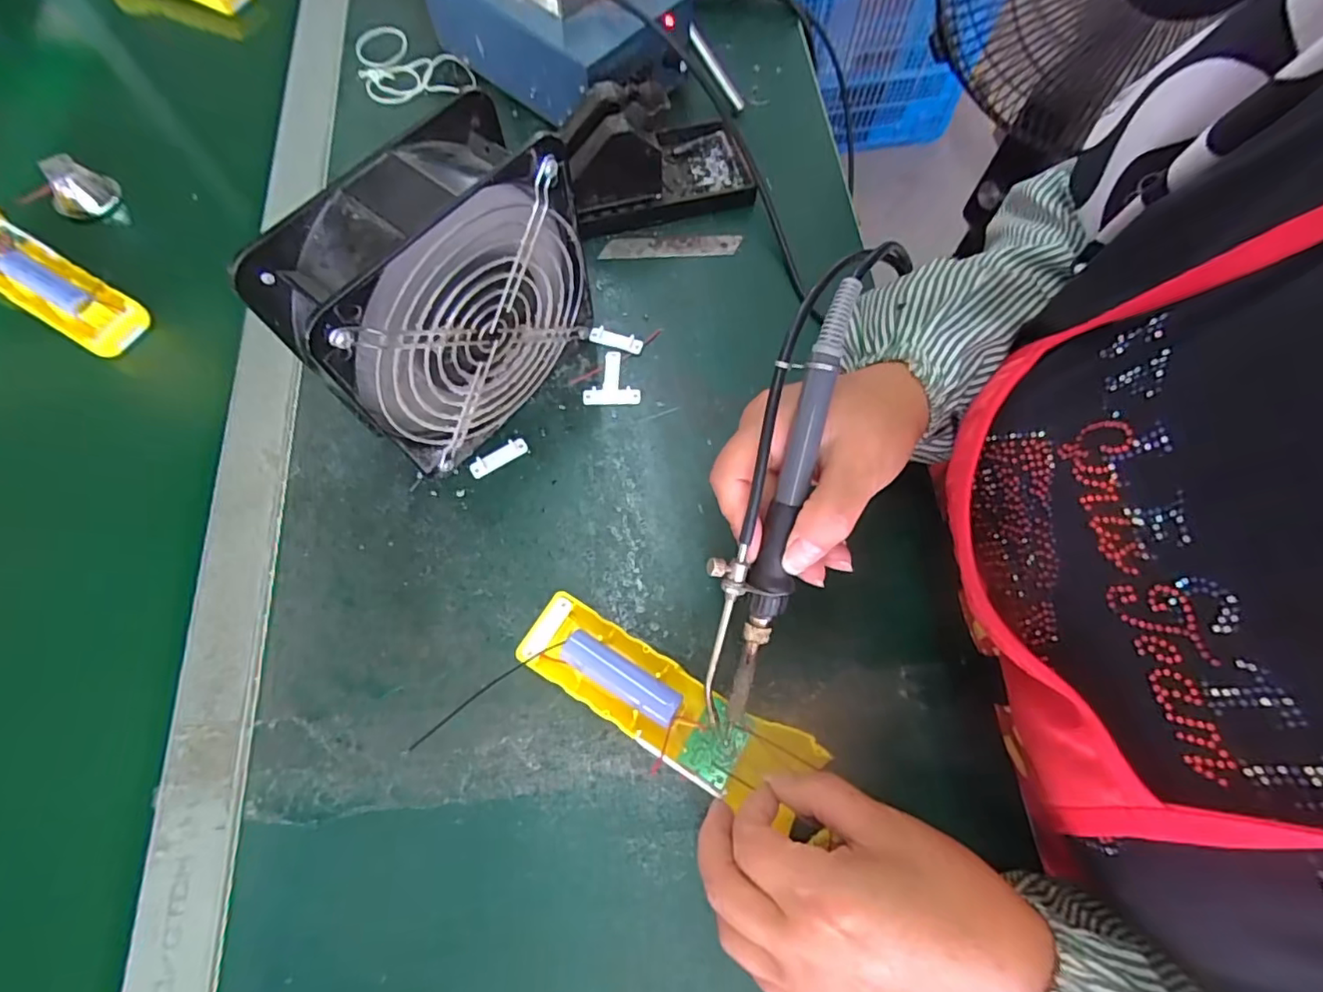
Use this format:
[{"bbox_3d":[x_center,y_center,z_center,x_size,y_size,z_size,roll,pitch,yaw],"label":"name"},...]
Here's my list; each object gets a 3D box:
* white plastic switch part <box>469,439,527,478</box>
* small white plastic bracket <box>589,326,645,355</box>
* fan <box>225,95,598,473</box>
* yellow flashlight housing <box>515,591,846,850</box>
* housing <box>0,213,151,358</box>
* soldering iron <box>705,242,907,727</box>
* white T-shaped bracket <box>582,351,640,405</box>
[{"bbox_3d":[-0.101,-0.024,0.363,0.037,0.006,0.011,-32,72,-12],"label":"white plastic switch part"},{"bbox_3d":[-0.030,-0.107,0.397,0.037,0.005,0.012,16,69,6],"label":"small white plastic bracket"},{"bbox_3d":[-0.111,-0.098,0.315,0.060,0.151,0.147,36,72,13],"label":"fan"},{"bbox_3d":[-0.001,0.102,0.294,0.156,0.021,0.044,27,70,15],"label":"yellow flashlight housing"},{"bbox_3d":[-0.428,-0.147,0.401,0.155,0.032,0.050,31,71,12],"label":"housing"},{"bbox_3d":[0.053,-0.001,0.252,0.038,0.019,0.213,14,99,5],"label":"soldering iron"},{"bbox_3d":[-0.033,-0.078,0.386,0.036,0.004,0.037,-3,68,-1],"label":"white T-shaped bracket"}]

